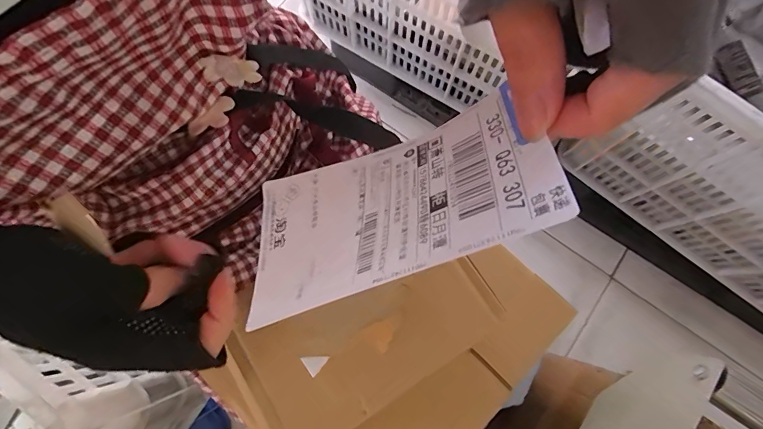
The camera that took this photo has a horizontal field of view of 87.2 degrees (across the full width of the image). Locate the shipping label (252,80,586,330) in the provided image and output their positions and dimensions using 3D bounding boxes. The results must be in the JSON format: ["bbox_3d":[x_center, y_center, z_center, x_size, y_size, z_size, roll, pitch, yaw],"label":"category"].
[{"bbox_3d":[-0.001,-0.005,0.157,0.128,0.011,0.072,-22,40,25],"label":"shipping label"}]

